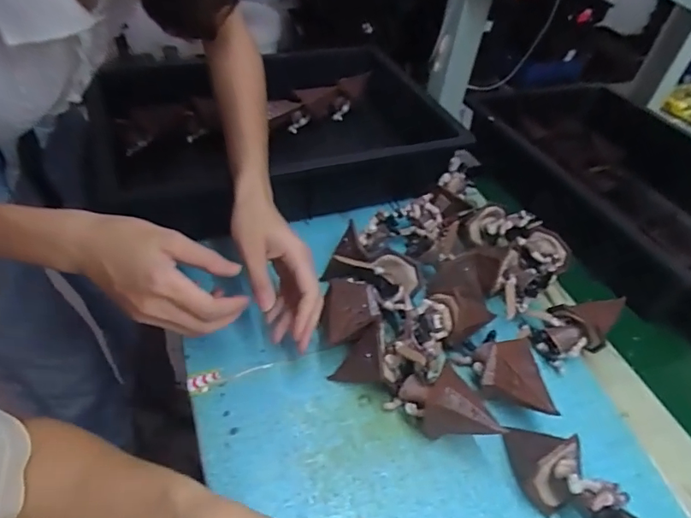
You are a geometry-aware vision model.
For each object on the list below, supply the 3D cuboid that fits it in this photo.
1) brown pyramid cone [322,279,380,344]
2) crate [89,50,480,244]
[{"bbox_3d":[0.005,0.050,0.472,0.050,0.029,0.074,7,47,0],"label":"brown pyramid cone"},{"bbox_3d":[-0.093,-0.168,0.659,0.447,0.115,0.334,-16,52,-20],"label":"crate"}]

